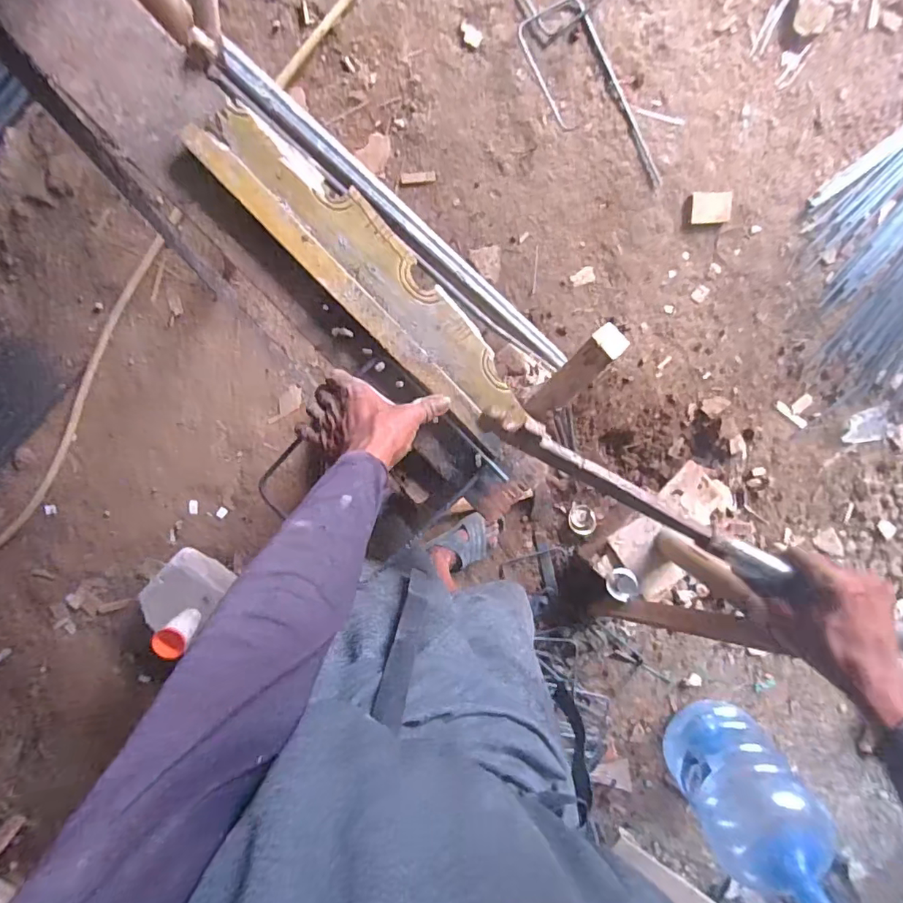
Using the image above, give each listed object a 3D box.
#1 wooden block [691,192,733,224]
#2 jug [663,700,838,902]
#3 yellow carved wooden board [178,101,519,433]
[{"bbox_3d":[0.610,-0.570,1.219,0.094,0.028,0.064,-4,99,-2],"label":"wooden block"},{"bbox_3d":[0.781,0.917,1.313,0.291,0.534,0.256,-35,99,3],"label":"jug"},{"bbox_3d":[-0.081,-0.180,0.526,0.088,0.023,0.409,-44,99,4],"label":"yellow carved wooden board"}]

